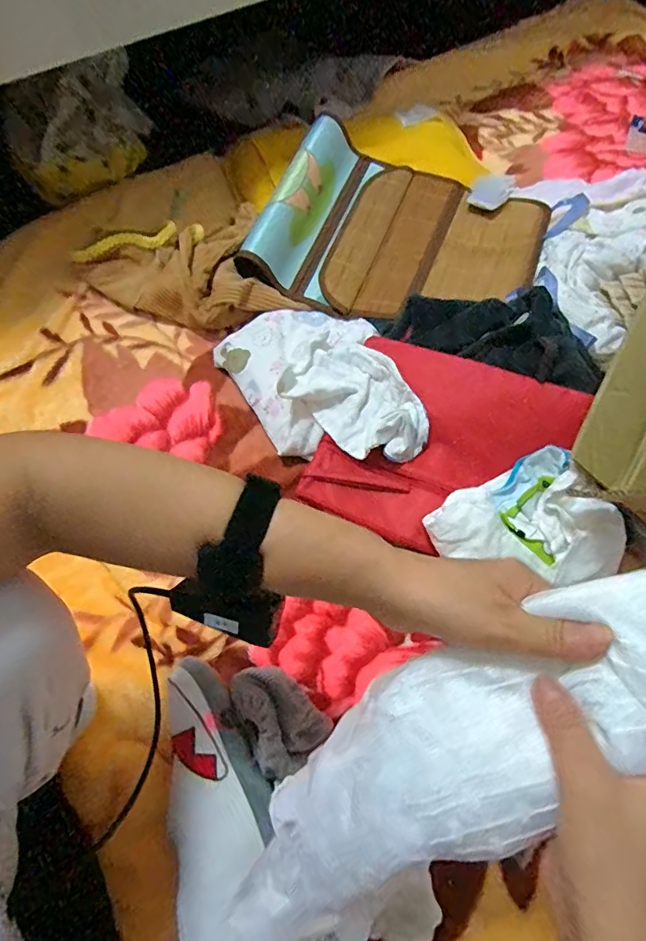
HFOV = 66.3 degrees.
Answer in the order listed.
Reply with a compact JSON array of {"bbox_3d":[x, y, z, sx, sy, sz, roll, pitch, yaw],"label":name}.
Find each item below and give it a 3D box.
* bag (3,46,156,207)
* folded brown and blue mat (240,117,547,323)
[{"bbox_3d":[-0.406,-0.556,0.822,0.235,0.261,0.045,-28,93,-3],"label":"bag"},{"bbox_3d":[0.122,-0.380,0.775,0.424,0.099,0.313,14,66,5],"label":"folded brown and blue mat"}]

